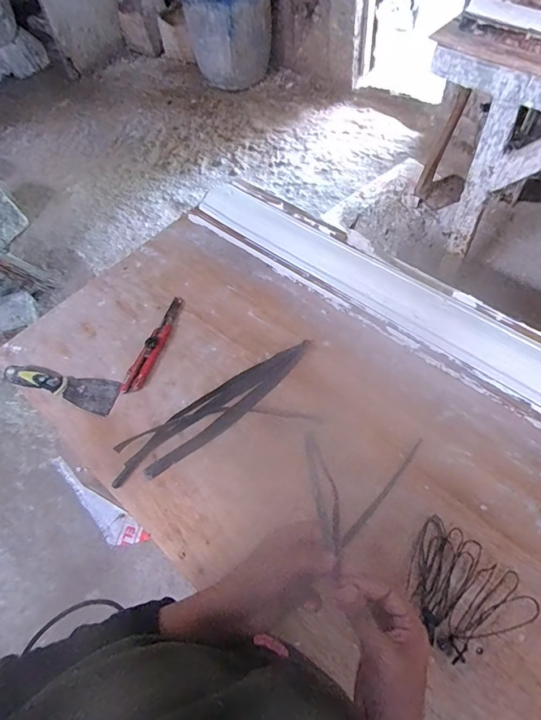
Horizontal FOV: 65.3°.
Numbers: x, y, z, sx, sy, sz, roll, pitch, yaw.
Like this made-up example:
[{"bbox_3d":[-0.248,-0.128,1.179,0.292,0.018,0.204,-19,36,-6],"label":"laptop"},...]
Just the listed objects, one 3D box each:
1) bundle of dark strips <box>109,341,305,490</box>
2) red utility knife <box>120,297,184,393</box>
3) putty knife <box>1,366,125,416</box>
[{"bbox_3d":[-0.080,0.071,0.634,0.333,0.010,0.072,-35,63,-16],"label":"bundle of dark strips"},{"bbox_3d":[-0.188,-0.029,0.698,0.033,0.012,0.192,16,62,14],"label":"red utility knife"},{"bbox_3d":[-0.328,0.036,0.664,0.187,0.022,0.055,13,61,12],"label":"putty knife"}]

